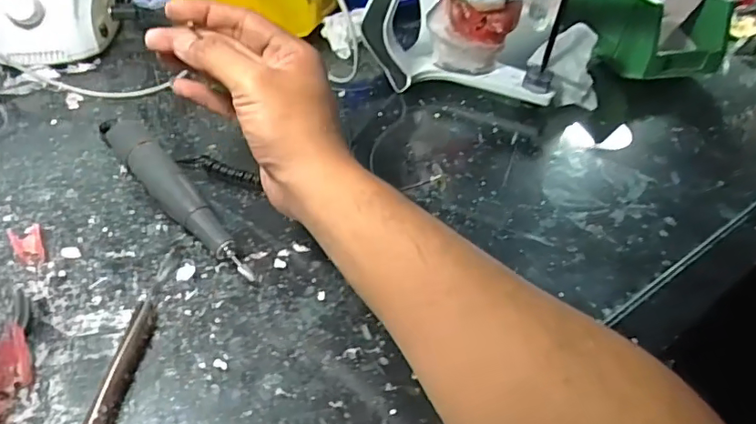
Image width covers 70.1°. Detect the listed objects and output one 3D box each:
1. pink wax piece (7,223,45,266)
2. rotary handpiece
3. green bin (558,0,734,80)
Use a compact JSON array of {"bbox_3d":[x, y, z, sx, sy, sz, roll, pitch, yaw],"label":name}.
[{"bbox_3d":[-0.223,0.020,0.344,0.017,0.008,0.034,-24,51,-29],"label":"pink wax piece"},{"bbox_3d":[-0.141,-0.012,0.374,0.024,0.031,0.169,-31,55,-34],"label":"rotary handpiece"},{"bbox_3d":[0.299,-0.226,0.621,0.114,0.076,0.186,-5,44,-13],"label":"green bin"}]

